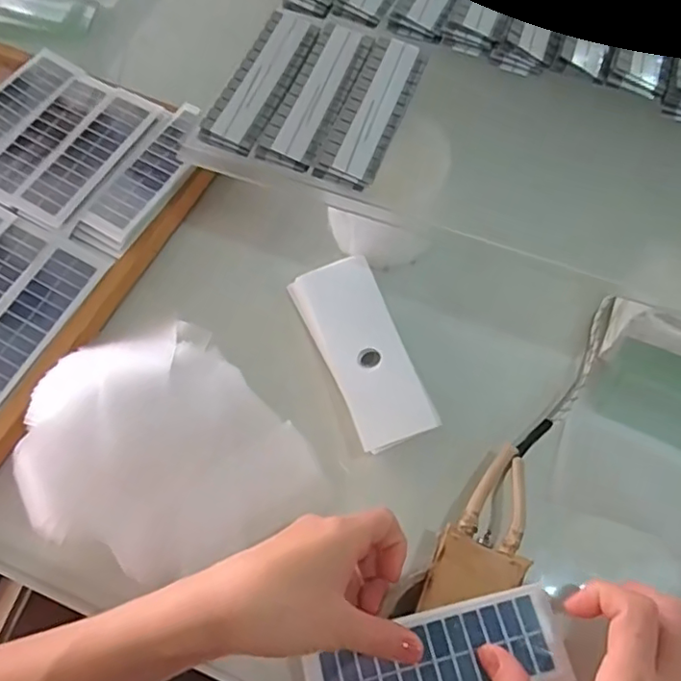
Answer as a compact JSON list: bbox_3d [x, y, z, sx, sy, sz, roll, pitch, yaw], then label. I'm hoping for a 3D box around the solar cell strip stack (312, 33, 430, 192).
[{"bbox_3d":[0.024,-0.166,0.415,0.043,0.015,0.130,19,67,12],"label":"solar cell strip stack"}]

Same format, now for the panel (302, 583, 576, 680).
[{"bbox_3d":[0.055,0.182,0.323,0.145,0.005,0.052,-18,65,-4],"label":"panel"}]

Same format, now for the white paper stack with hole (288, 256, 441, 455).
[{"bbox_3d":[0.017,0.009,0.428,0.058,0.030,0.149,-23,67,-6],"label":"white paper stack with hole"}]

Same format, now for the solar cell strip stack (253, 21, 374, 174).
[{"bbox_3d":[-0.016,-0.180,0.423,0.041,0.012,0.128,20,68,13],"label":"solar cell strip stack"}]

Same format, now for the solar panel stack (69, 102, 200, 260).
[{"bbox_3d":[-0.159,-0.139,0.488,0.049,0.011,0.158,27,70,14],"label":"solar panel stack"}]

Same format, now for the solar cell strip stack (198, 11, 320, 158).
[{"bbox_3d":[-0.056,-0.194,0.430,0.040,0.016,0.127,20,69,12],"label":"solar cell strip stack"}]

